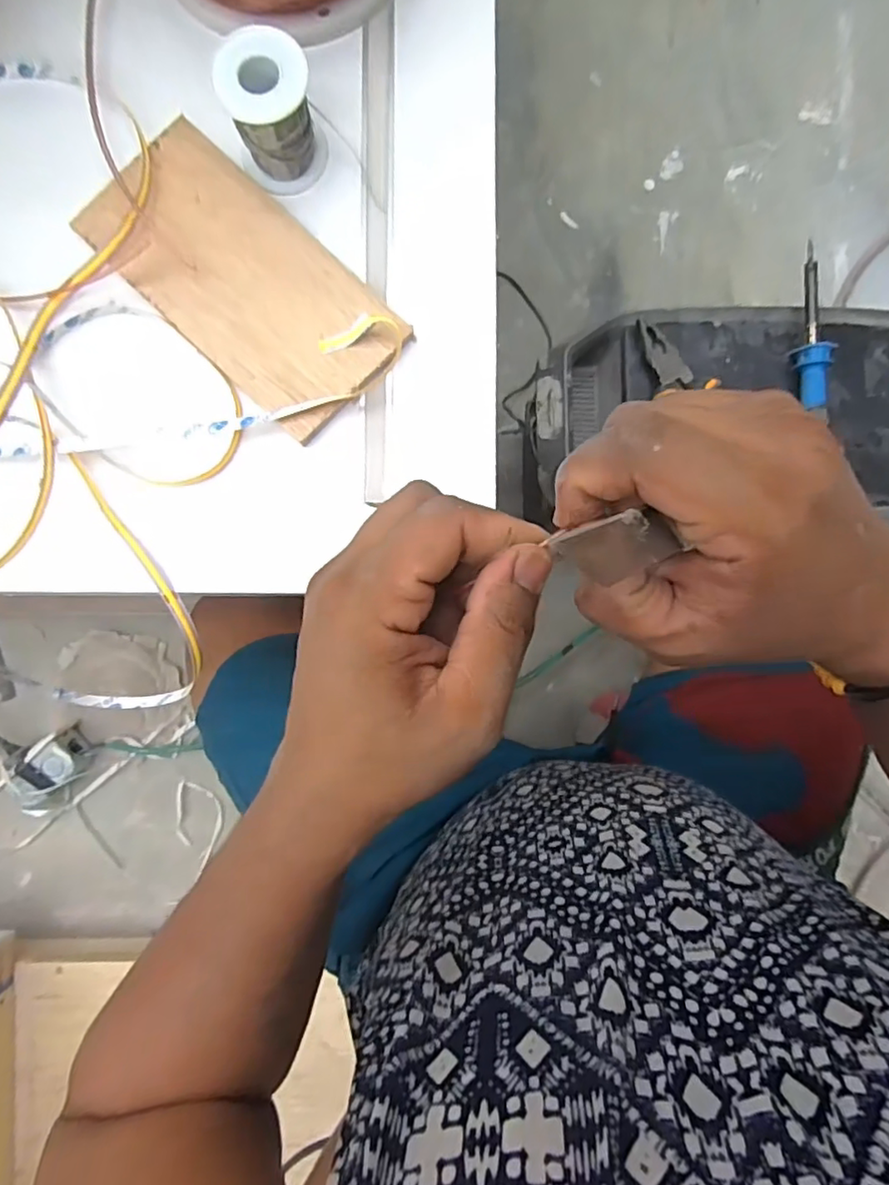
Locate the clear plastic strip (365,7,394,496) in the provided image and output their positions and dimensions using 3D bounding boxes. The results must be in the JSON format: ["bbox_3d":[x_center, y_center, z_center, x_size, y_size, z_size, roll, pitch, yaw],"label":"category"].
[{"bbox_3d":[-0.040,-0.203,0.357,0.017,0.004,0.298,0,87,0],"label":"clear plastic strip"}]

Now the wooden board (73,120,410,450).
[{"bbox_3d":[-0.115,-0.187,0.348,0.188,0.015,0.099,45,88,2],"label":"wooden board"}]

